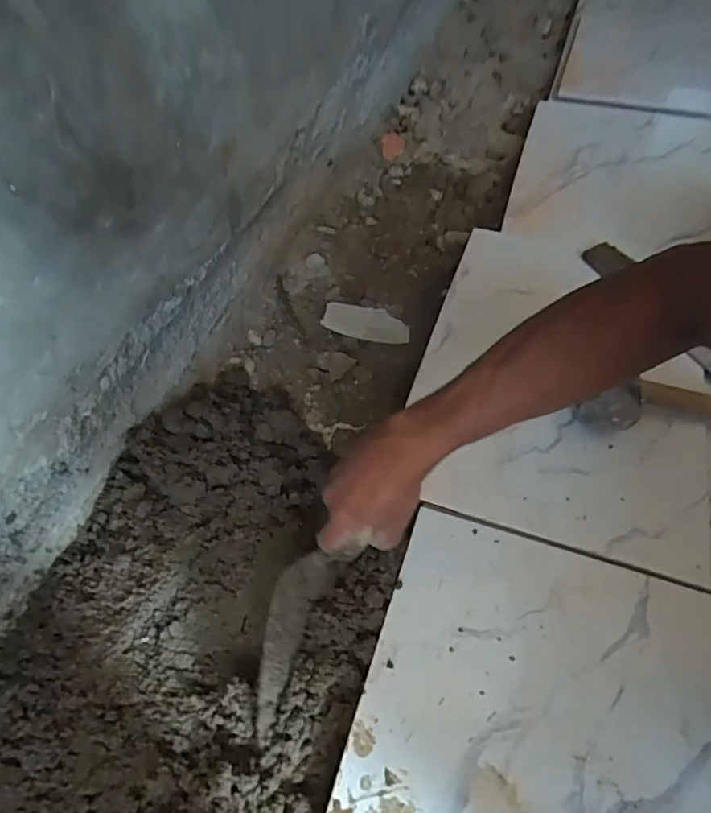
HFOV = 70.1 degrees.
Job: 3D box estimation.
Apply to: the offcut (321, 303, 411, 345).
[{"bbox_3d":[0.017,-0.126,0.758,0.127,0.009,0.071,8,50,-8],"label":"offcut"}]

